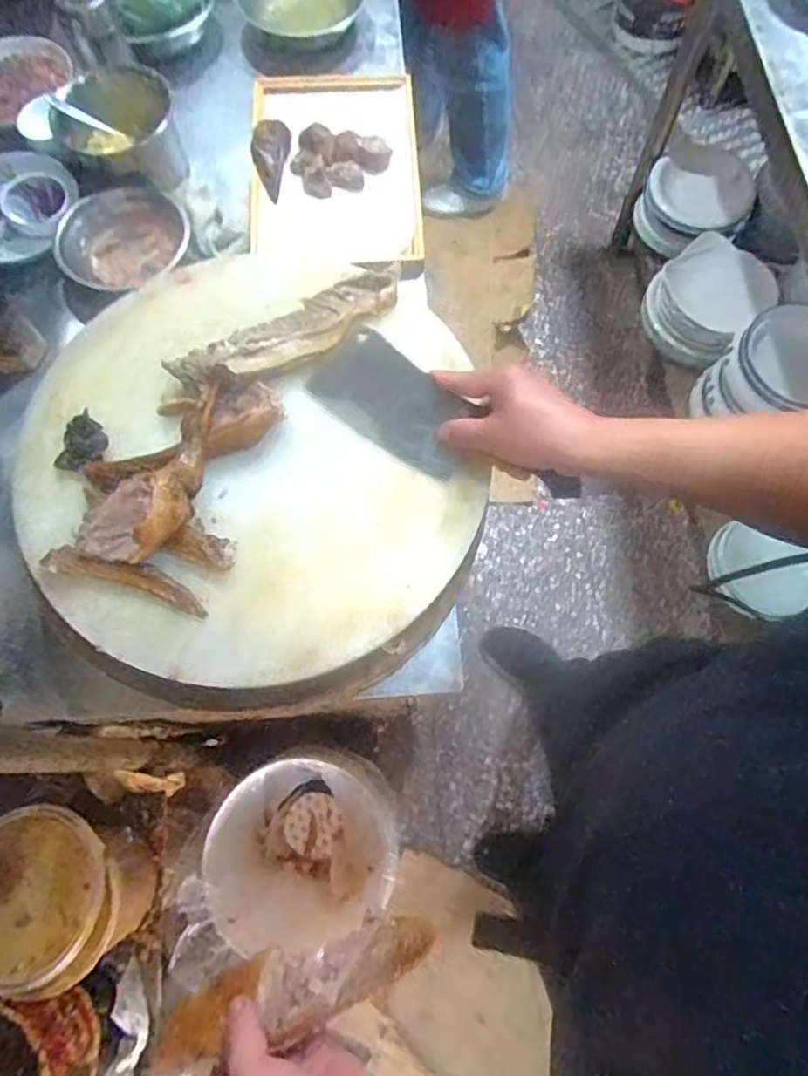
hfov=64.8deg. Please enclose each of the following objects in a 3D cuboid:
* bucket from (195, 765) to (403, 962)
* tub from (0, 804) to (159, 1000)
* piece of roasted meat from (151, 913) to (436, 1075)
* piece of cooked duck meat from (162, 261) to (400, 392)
[{"bbox_3d":[-0.166,0.521,1.083,0.283,0.287,0.260,-25,73,-7],"label":"bucket"},{"bbox_3d":[-0.402,0.411,0.740,0.172,0.156,0.182,0,71,1],"label":"tub"},{"bbox_3d":[-0.082,0.326,0.458,0.210,0.055,0.047,-18,72,-6],"label":"piece of roasted meat"},{"bbox_3d":[-0.112,-0.213,0.645,0.245,0.031,0.064,-33,74,-9],"label":"piece of cooked duck meat"}]

